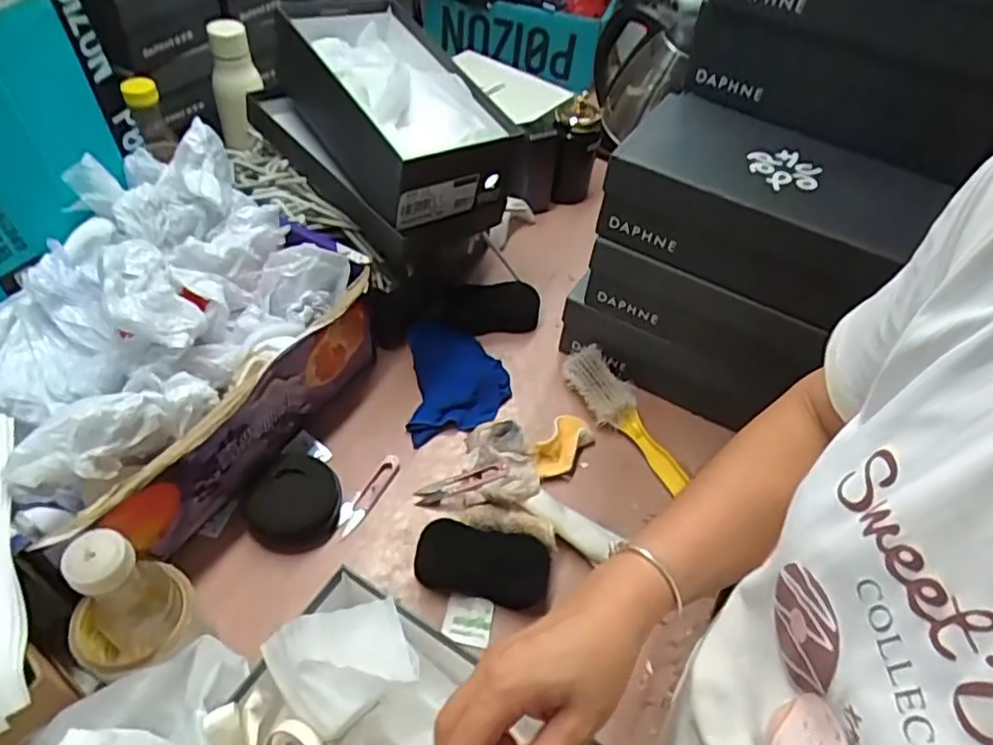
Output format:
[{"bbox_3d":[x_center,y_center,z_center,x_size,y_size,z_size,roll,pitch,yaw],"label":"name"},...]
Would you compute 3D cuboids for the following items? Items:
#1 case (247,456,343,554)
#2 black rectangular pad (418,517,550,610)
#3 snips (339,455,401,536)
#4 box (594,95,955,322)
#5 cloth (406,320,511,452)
[{"bbox_3d":[-0.202,0.129,0.657,0.085,0.043,0.087,3,49,-4],"label":"case"},{"bbox_3d":[-0.015,0.186,0.639,0.127,0.013,0.065,12,80,4],"label":"black rectangular pad"},{"bbox_3d":[-0.134,0.127,0.691,0.023,0.015,0.095,26,51,15],"label":"snips"},{"bbox_3d":[0.269,-0.164,0.667,0.291,0.110,0.169,24,51,14],"label":"box"},{"bbox_3d":[-0.047,0.005,0.787,0.118,0.024,0.163,-3,50,-9],"label":"cloth"}]

